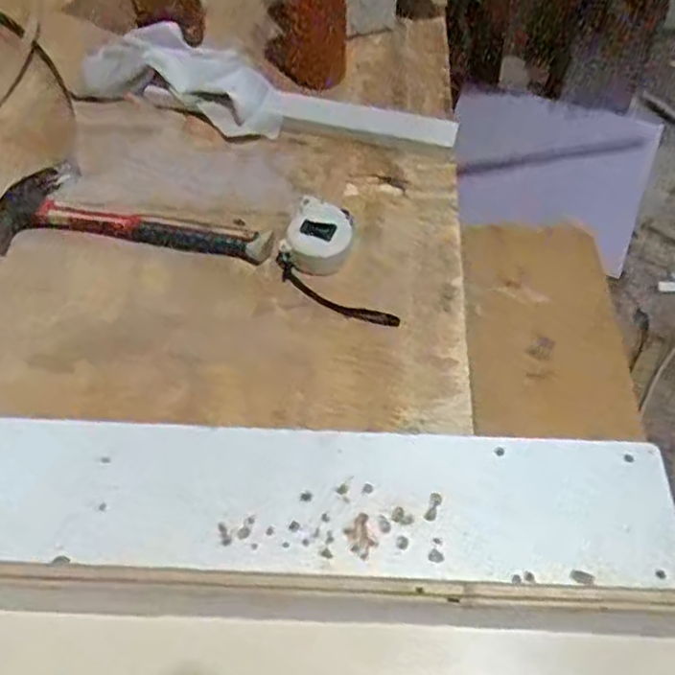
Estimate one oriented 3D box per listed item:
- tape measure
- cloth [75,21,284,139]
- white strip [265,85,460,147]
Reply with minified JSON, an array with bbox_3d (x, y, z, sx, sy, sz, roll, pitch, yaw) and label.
[{"bbox_3d":[-0.011,-0.069,0.661,0.080,0.029,0.150,-16,54,-11],"label":"tape measure"},{"bbox_3d":[-0.170,-0.310,0.832,0.256,0.044,0.134,16,54,12],"label":"cloth"},{"bbox_3d":[0.027,-0.242,0.797,0.212,0.025,0.035,15,54,12],"label":"white strip"}]

